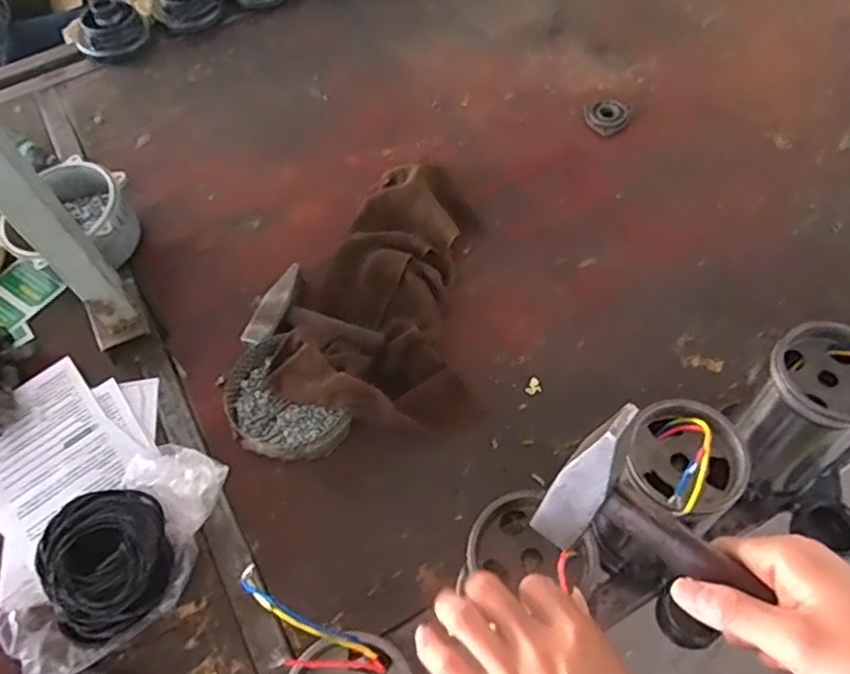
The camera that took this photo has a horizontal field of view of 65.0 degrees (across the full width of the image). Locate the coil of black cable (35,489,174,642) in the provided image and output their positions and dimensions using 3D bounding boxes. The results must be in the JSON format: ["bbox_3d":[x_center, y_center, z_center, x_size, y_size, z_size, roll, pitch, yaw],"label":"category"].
[{"bbox_3d":[-0.303,0.215,0.636,0.110,0.068,0.124,-15,59,-6],"label":"coil of black cable"}]

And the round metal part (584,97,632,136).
[{"bbox_3d":[0.263,-0.321,0.964,0.060,0.008,0.063,-1,59,2],"label":"round metal part"}]

